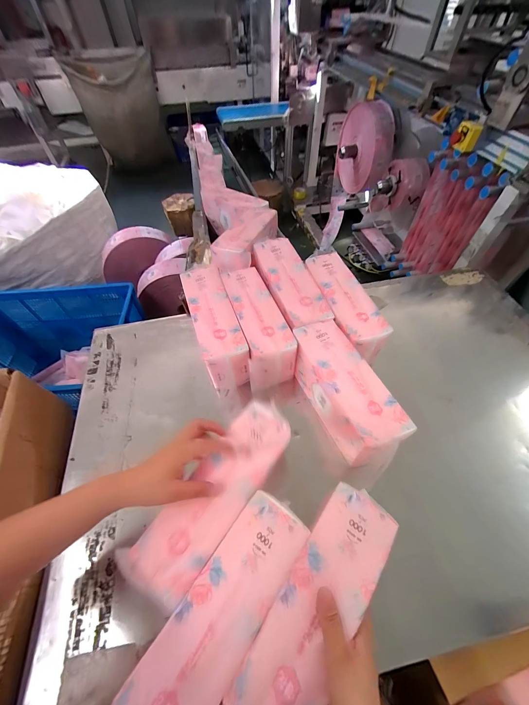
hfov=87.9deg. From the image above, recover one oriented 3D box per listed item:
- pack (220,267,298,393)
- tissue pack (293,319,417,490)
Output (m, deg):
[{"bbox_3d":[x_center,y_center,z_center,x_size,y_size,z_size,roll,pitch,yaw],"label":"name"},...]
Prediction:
[{"bbox_3d":[-0.019,-0.065,0.612,0.097,0.106,0.263,-16,57,-10],"label":"pack"},{"bbox_3d":[0.147,0.084,0.514,0.093,0.124,0.275,-21,57,-13],"label":"tissue pack"}]

